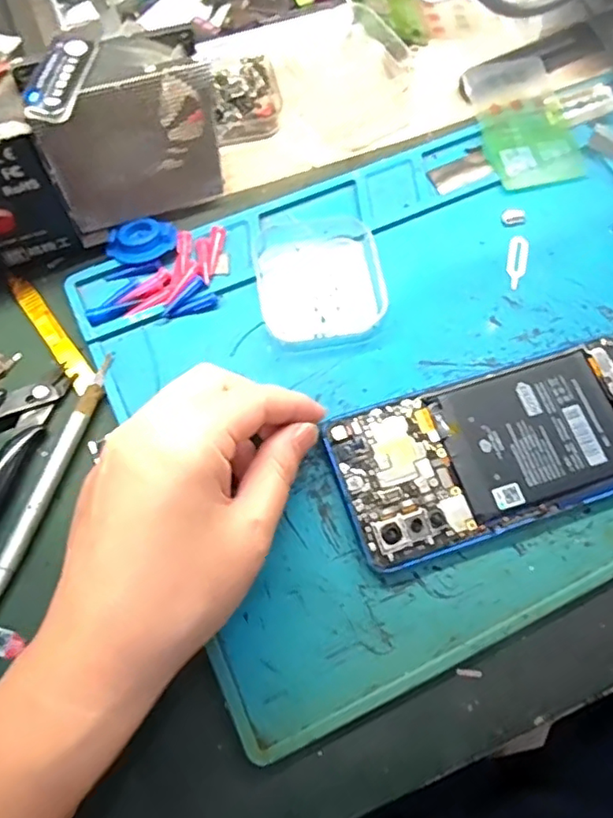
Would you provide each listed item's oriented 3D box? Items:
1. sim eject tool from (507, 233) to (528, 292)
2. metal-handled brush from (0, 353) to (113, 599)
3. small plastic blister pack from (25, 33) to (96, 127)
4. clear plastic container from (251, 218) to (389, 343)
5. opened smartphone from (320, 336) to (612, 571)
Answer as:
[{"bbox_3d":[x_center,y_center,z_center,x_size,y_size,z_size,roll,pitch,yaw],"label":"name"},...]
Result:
[{"bbox_3d":[0.113,-0.080,0.320,0.010,0.004,0.033,12,71,2],"label":"sim eject tool"},{"bbox_3d":[-0.119,0.038,0.268,0.009,0.007,0.141,19,71,5],"label":"metal-handled brush"},{"bbox_3d":[-0.100,-0.136,0.243,0.017,0.007,0.048,9,71,1],"label":"small plastic blister pack"},{"bbox_3d":[0.008,-0.071,0.309,0.067,0.012,0.070,-7,71,-4],"label":"clear plastic container"},{"bbox_3d":[0.092,0.018,0.281,0.156,0.009,0.071,-17,72,-7],"label":"opened smartphone"}]

